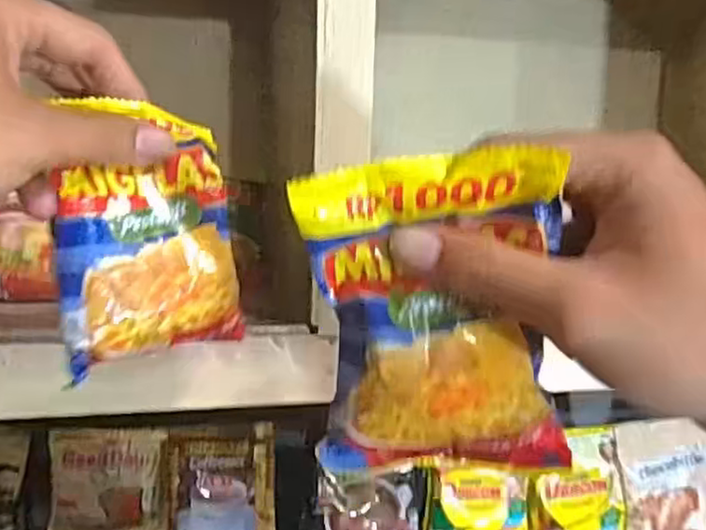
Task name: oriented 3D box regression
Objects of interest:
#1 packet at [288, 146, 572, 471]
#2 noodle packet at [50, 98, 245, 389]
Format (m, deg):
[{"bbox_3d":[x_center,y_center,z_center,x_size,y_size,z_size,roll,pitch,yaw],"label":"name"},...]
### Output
[{"bbox_3d":[0.029,0.020,0.239,0.086,0.113,0.037,1,5,4],"label":"packet"},{"bbox_3d":[-0.083,-0.015,0.290,0.074,0.102,0.021,-4,6,-42],"label":"noodle packet"}]

